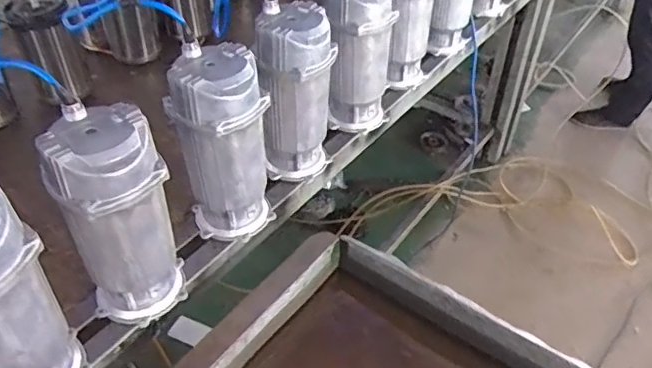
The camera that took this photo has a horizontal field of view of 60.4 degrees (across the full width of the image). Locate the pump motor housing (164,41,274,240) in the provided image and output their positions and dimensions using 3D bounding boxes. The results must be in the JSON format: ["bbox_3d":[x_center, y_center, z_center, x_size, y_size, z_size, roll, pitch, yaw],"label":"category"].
[{"bbox_3d":[-0.161,-0.052,0.875,0.140,0.295,0.112,-10,44,-13],"label":"pump motor housing"}]

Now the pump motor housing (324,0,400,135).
[{"bbox_3d":[0.064,-0.255,1.111,0.127,0.296,0.133,3,42,1],"label":"pump motor housing"}]

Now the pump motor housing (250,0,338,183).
[{"bbox_3d":[-0.053,-0.148,0.979,0.124,0.296,0.117,3,42,1],"label":"pump motor housing"}]

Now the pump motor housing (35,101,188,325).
[{"bbox_3d":[-0.275,0.053,0.756,0.136,0.296,0.114,-11,44,-13],"label":"pump motor housing"}]

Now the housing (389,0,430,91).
[{"bbox_3d":[0.163,-0.345,1.202,0.129,0.295,0.113,6,42,5],"label":"housing"}]

